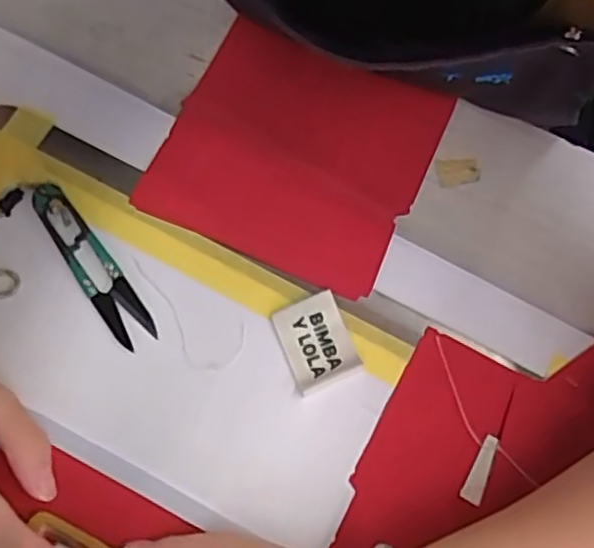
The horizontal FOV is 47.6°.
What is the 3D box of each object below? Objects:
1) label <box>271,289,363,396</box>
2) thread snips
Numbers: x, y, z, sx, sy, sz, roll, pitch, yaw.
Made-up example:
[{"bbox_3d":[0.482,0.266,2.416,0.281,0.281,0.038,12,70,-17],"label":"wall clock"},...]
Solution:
[{"bbox_3d":[0.010,0.036,0.357,0.036,0.005,0.046,-21,75,-6],"label":"label"},{"bbox_3d":[-0.113,-0.005,0.368,0.021,0.007,0.104,-37,77,-10],"label":"thread snips"}]

